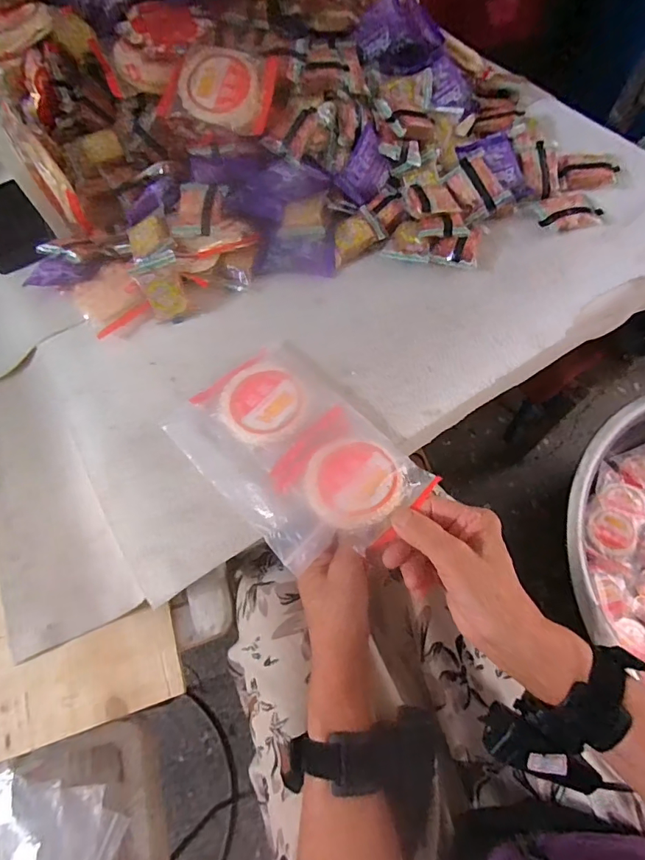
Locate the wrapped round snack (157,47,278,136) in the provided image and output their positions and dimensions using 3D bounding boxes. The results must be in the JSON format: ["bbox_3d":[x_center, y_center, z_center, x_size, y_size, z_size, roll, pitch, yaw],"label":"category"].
[{"bbox_3d":[-0.104,-0.347,0.466,0.107,0.018,0.080,14,88,3],"label":"wrapped round snack"}]

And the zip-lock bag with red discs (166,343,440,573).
[{"bbox_3d":[-0.023,0.014,0.386,0.137,0.025,0.204,-40,69,-16],"label":"zip-lock bag with red discs"}]

